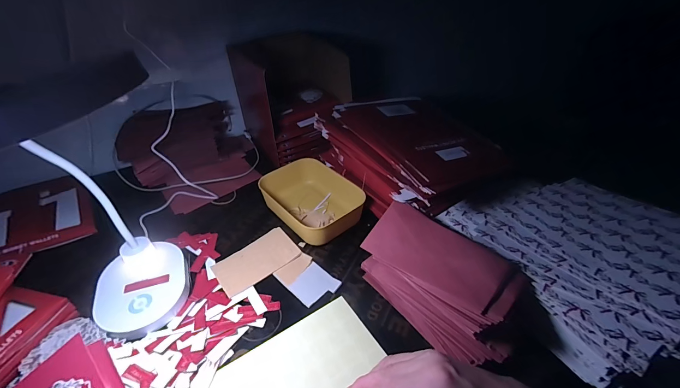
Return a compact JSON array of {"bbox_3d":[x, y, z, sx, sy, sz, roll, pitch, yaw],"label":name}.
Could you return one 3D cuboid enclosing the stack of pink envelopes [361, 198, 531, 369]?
[{"bbox_3d":[0.140,0.114,0.431,0.125,0.101,0.203,-25,46,-29],"label":"stack of pink envelopes"}]

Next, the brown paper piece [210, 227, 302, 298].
[{"bbox_3d":[-0.138,0.108,0.507,0.128,0.007,0.075,-30,50,-27],"label":"brown paper piece"}]

